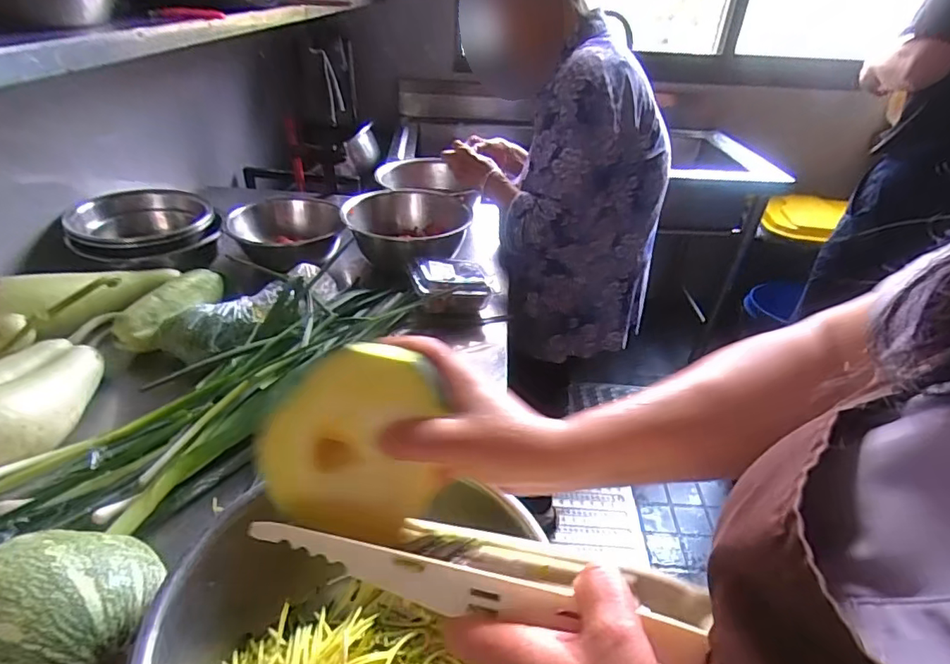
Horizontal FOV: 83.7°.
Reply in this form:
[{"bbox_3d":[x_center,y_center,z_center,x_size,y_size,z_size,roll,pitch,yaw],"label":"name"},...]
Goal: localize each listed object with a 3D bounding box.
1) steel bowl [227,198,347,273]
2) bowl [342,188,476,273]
[{"bbox_3d":[-0.339,-0.180,0.977,0.203,0.073,0.172,-13,37,-23],"label":"steel bowl"},{"bbox_3d":[-0.128,-0.177,0.992,0.217,0.101,0.250,6,34,3],"label":"bowl"}]

